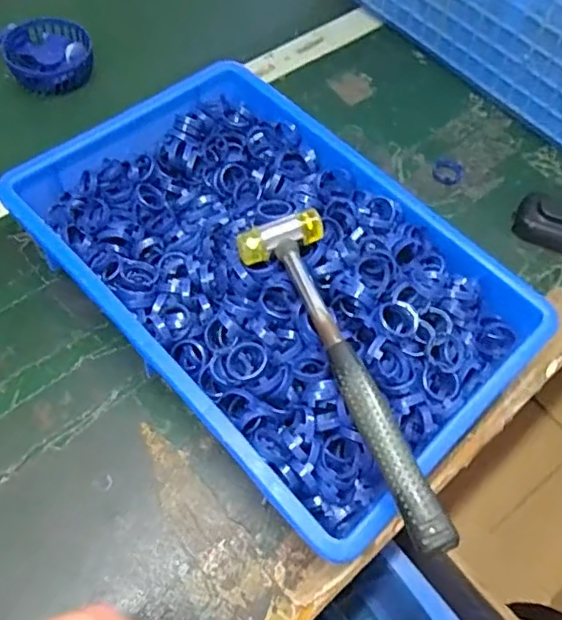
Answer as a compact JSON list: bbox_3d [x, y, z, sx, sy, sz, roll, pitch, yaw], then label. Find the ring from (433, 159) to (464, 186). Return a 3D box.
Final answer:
[{"bbox_3d":[0.166,-0.137,0.566,0.029,0.004,0.034,22,61,8],"label":"ring"}]

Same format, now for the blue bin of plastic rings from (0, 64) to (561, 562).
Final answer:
[{"bbox_3d":[-0.009,-0.034,0.446,0.252,0.063,0.375,-39,70,-23],"label":"blue bin of plastic rings"}]

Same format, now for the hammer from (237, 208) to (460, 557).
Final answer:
[{"bbox_3d":[0.042,0.036,0.364,0.057,0.027,0.233,-18,63,-15],"label":"hammer"}]

